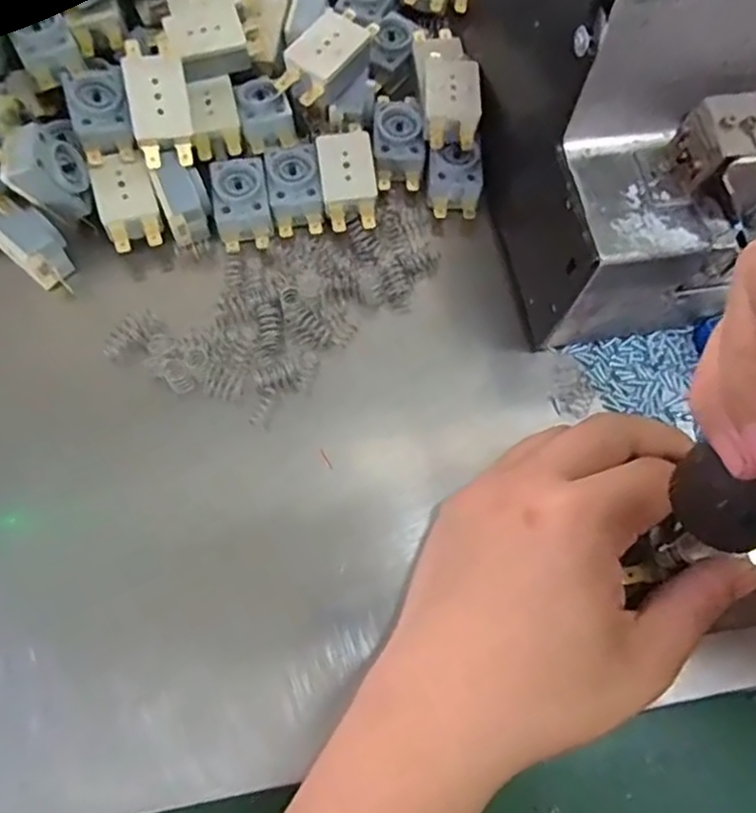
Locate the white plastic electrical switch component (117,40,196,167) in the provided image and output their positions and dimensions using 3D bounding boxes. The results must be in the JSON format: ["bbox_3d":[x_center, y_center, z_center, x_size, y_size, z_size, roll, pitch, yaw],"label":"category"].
[{"bbox_3d":[-0.104,-0.142,0.300,0.028,0.016,0.057,-11,94,-18],"label":"white plastic electrical switch component"}]

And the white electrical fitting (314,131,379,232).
[{"bbox_3d":[-0.015,-0.112,0.314,0.027,0.013,0.046,-6,71,-5],"label":"white electrical fitting"}]

